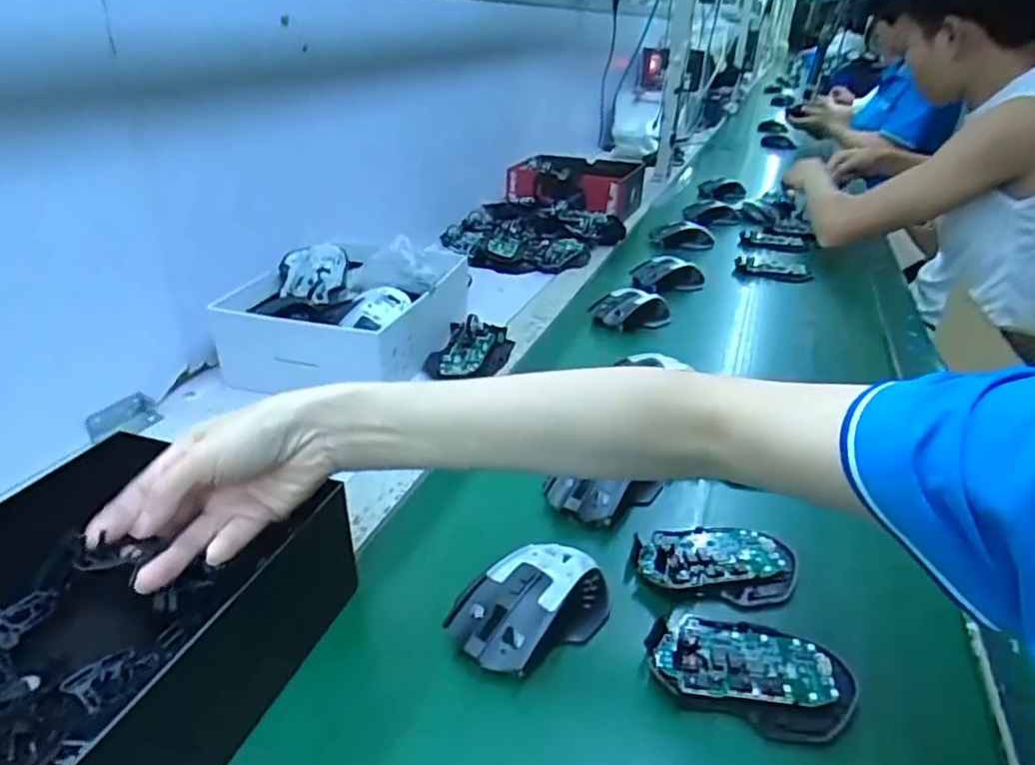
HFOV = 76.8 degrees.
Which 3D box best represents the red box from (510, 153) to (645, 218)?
[{"bbox_3d":[0.124,-0.396,1.308,0.251,0.080,0.233,11,29,20],"label":"red box"}]

